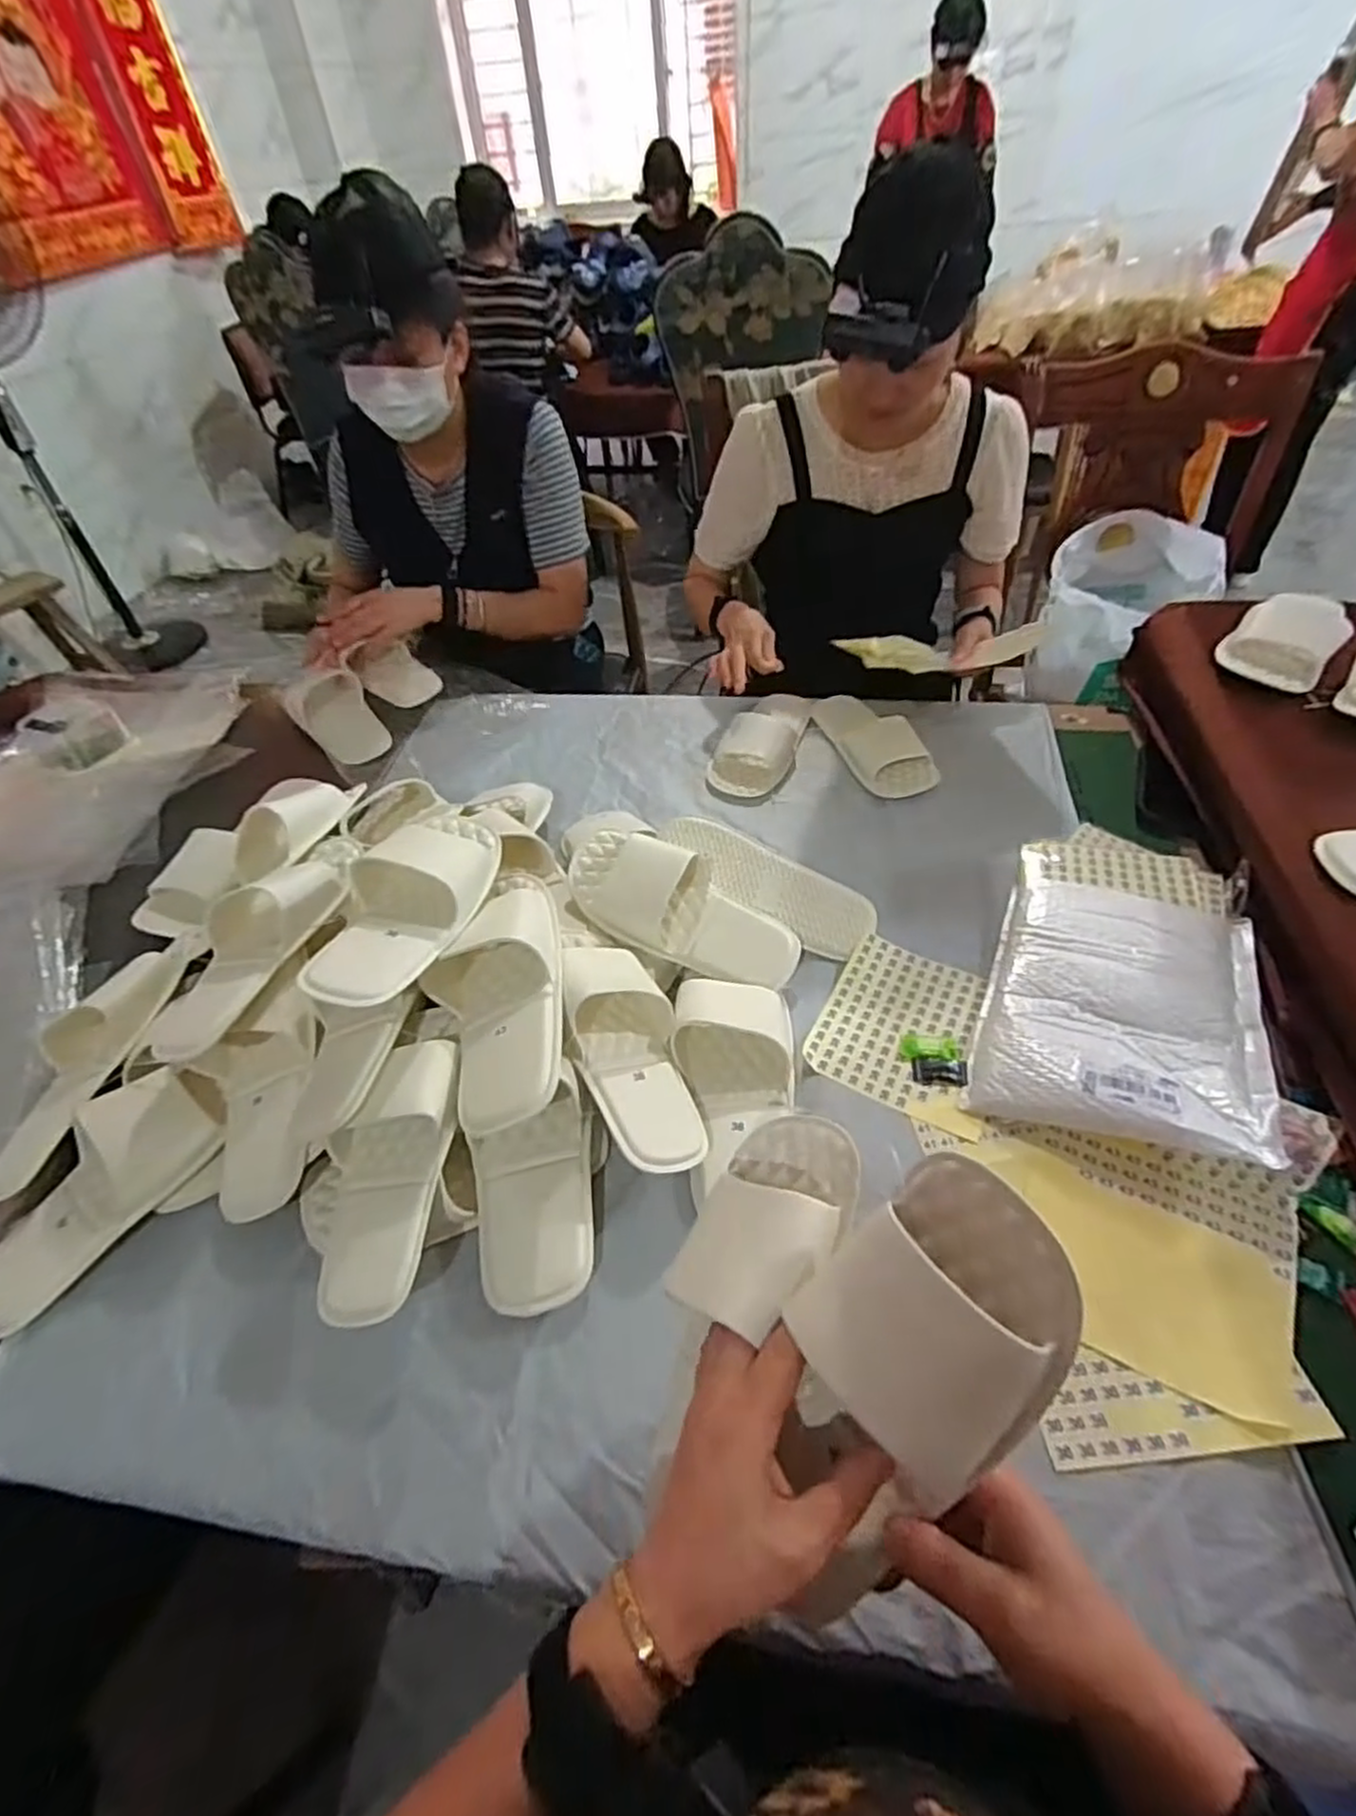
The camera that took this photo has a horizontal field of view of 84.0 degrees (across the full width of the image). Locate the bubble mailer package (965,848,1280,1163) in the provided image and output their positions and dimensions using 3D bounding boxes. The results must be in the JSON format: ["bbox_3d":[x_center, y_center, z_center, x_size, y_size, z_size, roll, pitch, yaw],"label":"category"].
[{"bbox_3d":[0.409,0.064,0.682,0.235,0.036,0.335,13,49,18],"label":"bubble mailer package"}]

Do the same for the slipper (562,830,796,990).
[{"bbox_3d":[0.007,-0.003,0.722,0.237,0.068,0.097,28,52,3],"label":"slipper"}]

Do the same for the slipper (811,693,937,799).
[{"bbox_3d":[0.248,-0.225,0.964,0.091,0.046,0.216,-15,47,-9],"label":"slipper"}]

